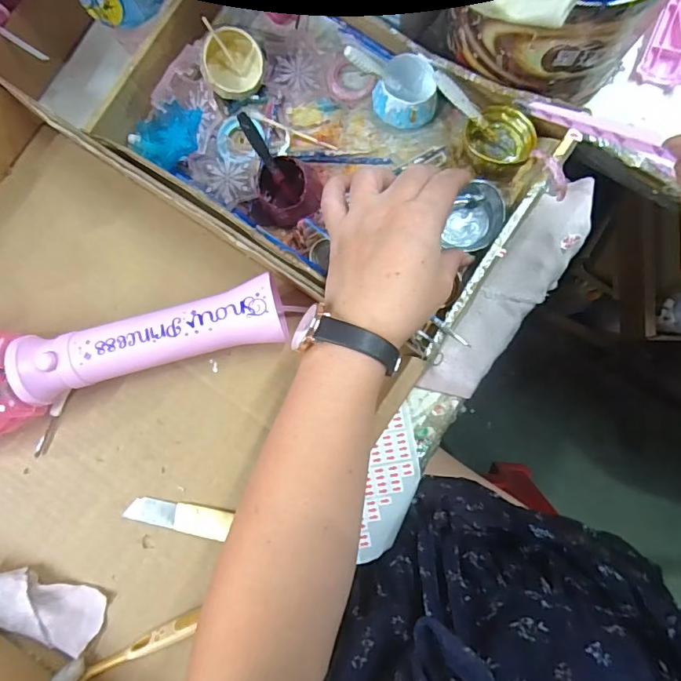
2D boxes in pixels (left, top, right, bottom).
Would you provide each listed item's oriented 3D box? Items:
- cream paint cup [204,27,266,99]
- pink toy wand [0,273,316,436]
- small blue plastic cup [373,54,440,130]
[{"bbox_3d":[-0.081,-0.209,0.374,0.043,0.035,0.041,0,85,4],"label":"cream paint cup"},{"bbox_3d":[-0.188,0.009,0.342,0.299,0.073,0.078,-20,85,1],"label":"pink toy wand"},{"bbox_3d":[0.048,-0.179,0.356,0.042,0.036,0.044,0,85,4],"label":"small blue plastic cup"}]

